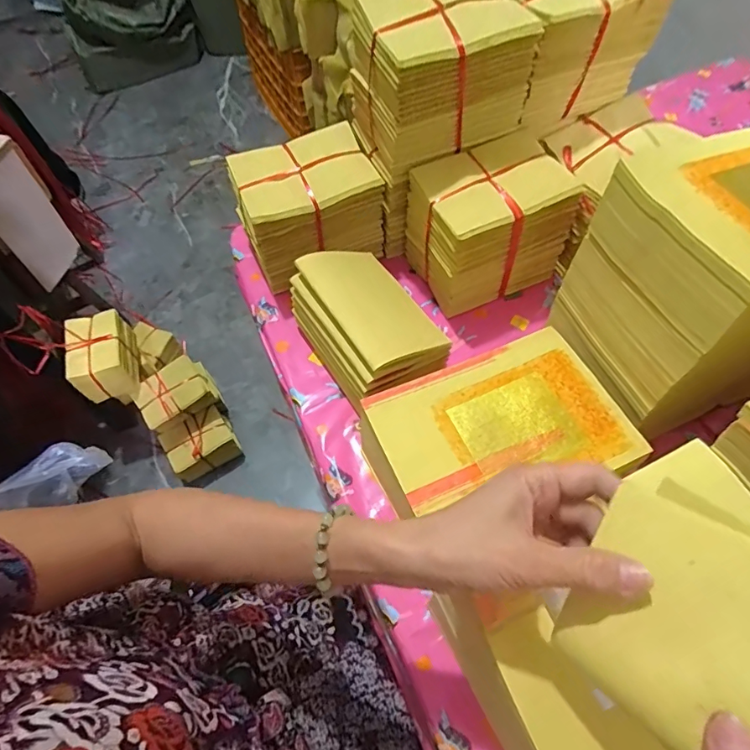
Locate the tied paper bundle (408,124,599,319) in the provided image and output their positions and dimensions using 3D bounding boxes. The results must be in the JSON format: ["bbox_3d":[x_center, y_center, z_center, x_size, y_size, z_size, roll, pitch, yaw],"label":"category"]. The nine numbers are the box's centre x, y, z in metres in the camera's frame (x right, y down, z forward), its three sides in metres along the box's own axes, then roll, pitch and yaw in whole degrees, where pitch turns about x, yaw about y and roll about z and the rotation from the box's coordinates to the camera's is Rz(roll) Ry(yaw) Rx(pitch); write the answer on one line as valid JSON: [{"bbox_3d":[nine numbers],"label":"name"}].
[{"bbox_3d":[0.139,-0.185,0.586,0.174,0.150,0.122,-21,61,-12],"label":"tied paper bundle"}]

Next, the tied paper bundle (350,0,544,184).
[{"bbox_3d":[0.071,-0.324,0.517,0.165,0.137,0.118,-23,62,-13],"label":"tied paper bundle"}]

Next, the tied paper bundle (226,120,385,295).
[{"bbox_3d":[-0.082,-0.214,0.599,0.162,0.121,0.116,-20,61,-12],"label":"tied paper bundle"}]

